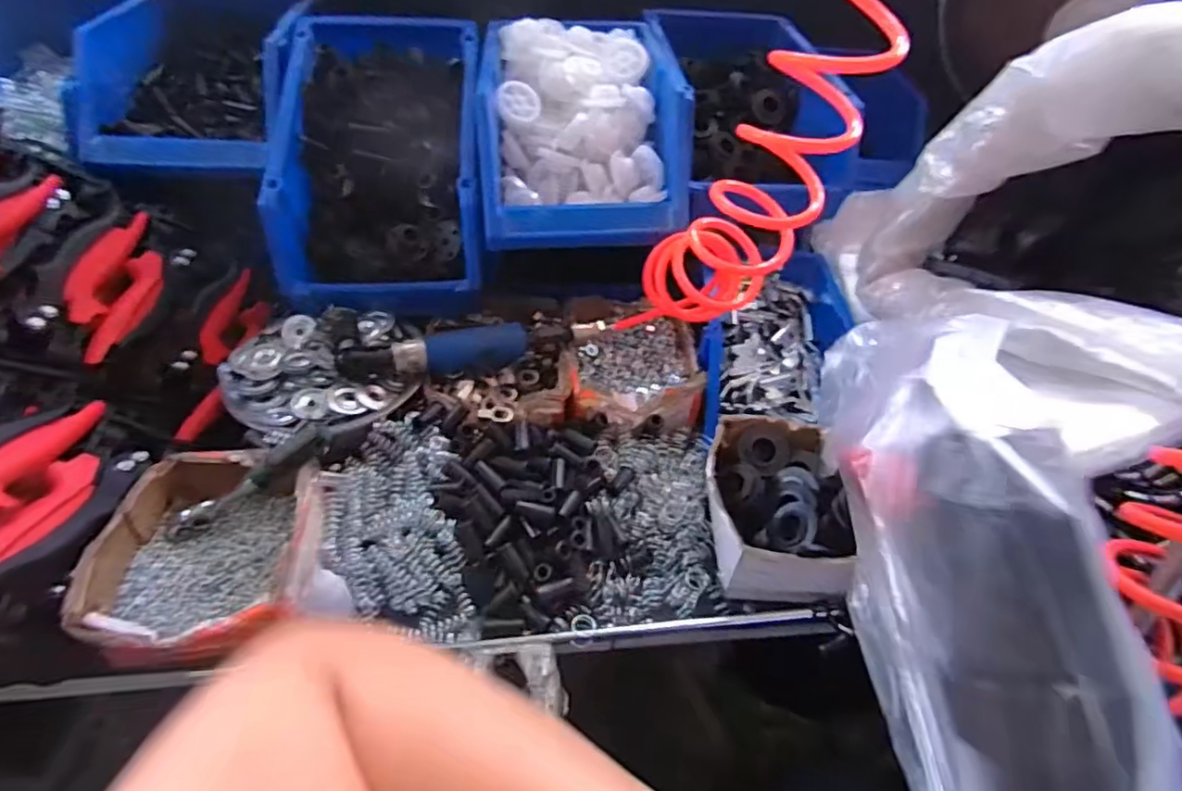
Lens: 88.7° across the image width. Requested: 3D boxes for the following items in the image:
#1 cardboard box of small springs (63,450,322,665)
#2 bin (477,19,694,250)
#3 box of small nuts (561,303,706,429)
[{"bbox_3d":[-0.287,0.119,0.468,0.142,0.060,0.170,-3,44,-9],"label":"cardboard box of small springs"},{"bbox_3d":[-0.015,-0.283,0.638,0.196,0.129,0.275,-1,44,-7],"label":"bin"},{"bbox_3d":[0.038,-0.036,0.629,0.136,0.040,0.162,1,44,-5],"label":"box of small nuts"}]

